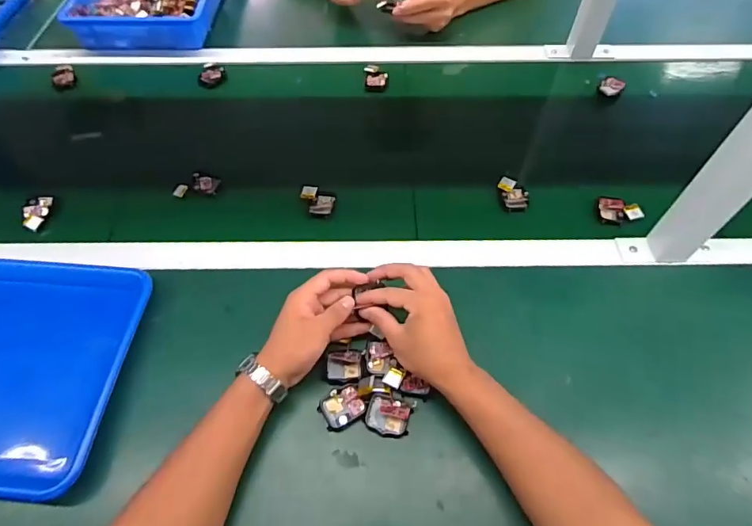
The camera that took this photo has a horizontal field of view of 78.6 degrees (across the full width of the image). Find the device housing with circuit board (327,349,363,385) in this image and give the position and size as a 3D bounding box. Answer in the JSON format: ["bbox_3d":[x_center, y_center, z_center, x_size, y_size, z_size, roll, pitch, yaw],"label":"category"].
[{"bbox_3d":[-0.034,0.115,0.507,0.039,0.010,0.037,-1,57,0],"label":"device housing with circuit board"}]

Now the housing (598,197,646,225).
[{"bbox_3d":[0.333,-0.073,0.630,0.050,0.019,0.040,3,57,2],"label":"housing"}]

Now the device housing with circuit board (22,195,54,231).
[{"bbox_3d":[-0.469,-0.069,0.632,0.034,0.010,0.061,-6,57,-3],"label":"device housing with circuit board"}]

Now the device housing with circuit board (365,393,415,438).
[{"bbox_3d":[0.013,0.161,0.481,0.044,0.014,0.037,16,59,11],"label":"device housing with circuit board"}]

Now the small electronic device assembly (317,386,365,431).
[{"bbox_3d":[-0.036,0.154,0.489,0.044,0.007,0.036,-25,60,-15],"label":"small electronic device assembly"}]

